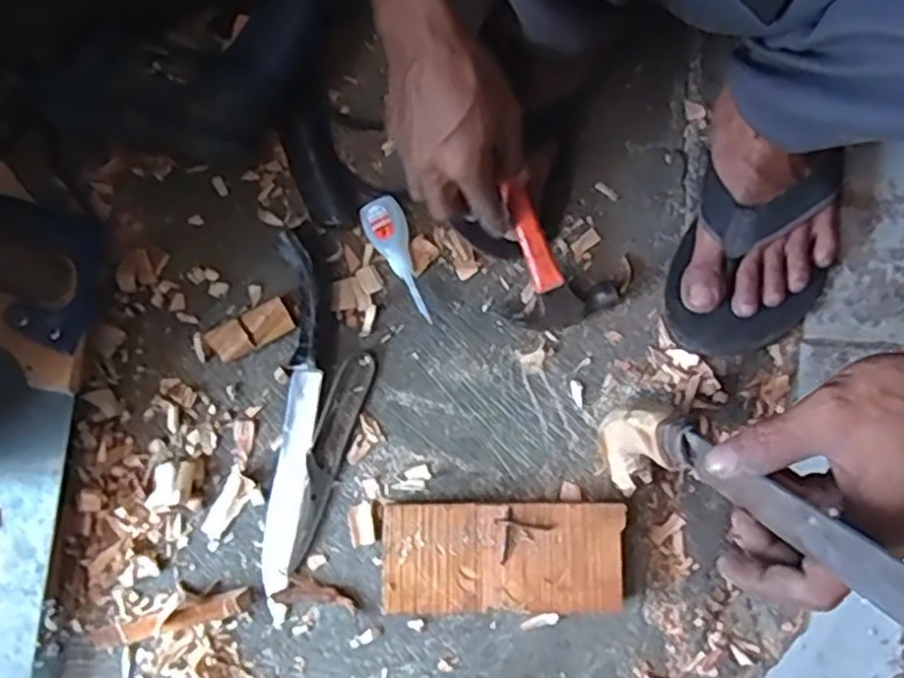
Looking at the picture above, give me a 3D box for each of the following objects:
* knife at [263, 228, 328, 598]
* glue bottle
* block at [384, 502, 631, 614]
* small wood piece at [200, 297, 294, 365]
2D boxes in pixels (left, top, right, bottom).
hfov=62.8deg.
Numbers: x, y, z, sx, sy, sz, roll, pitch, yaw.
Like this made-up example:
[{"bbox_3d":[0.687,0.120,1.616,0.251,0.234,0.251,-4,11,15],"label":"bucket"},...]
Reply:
[{"bbox_3d":[-0.122,0.054,0.577,0.035,0.027,0.269,2,79,0],"label":"knife"},{"bbox_3d":[-0.042,-0.065,0.605,0.033,0.019,0.107,-23,80,-4],"label":"glue bottle"},{"bbox_3d":[0.037,0.162,0.559,0.176,0.035,0.078,-1,79,0],"label":"block"},{"bbox_3d":[-0.160,-0.007,0.590,0.064,0.022,0.027,-30,80,-5],"label":"small wood piece"}]

